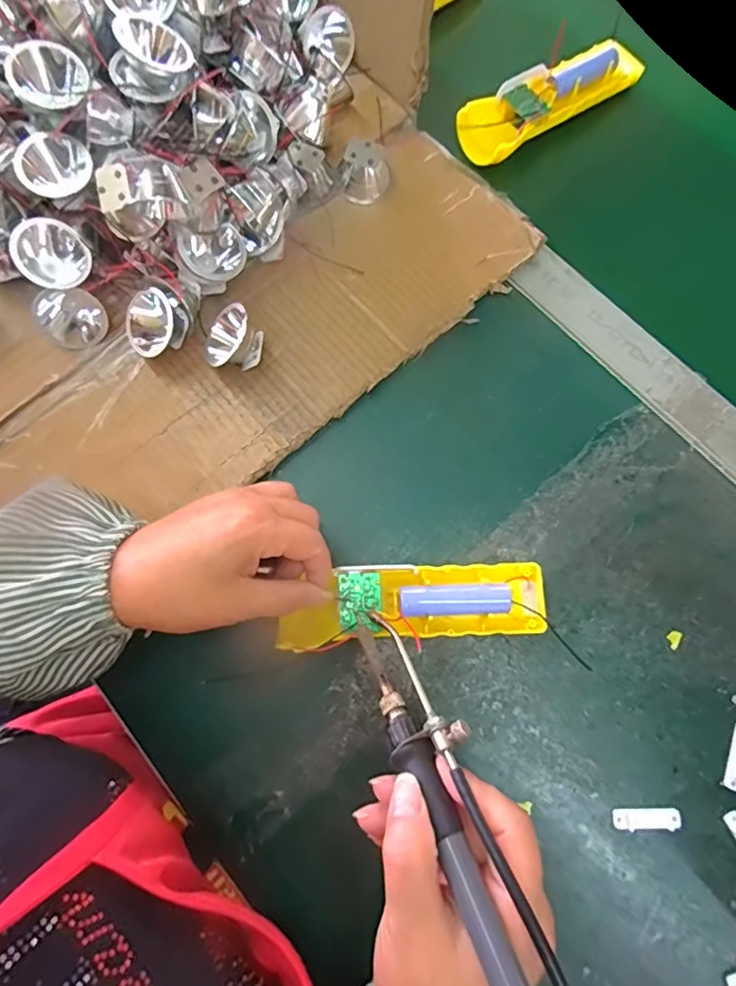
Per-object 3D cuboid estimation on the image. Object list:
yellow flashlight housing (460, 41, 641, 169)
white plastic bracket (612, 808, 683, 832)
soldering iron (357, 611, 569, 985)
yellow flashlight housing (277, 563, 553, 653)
[{"bbox_3d":[0.144,-0.318,0.415,0.159,0.023,0.051,-35,78,-8],"label":"yellow flashlight housing"},{"bbox_3d":[0.160,0.187,0.299,0.037,0.004,0.011,-1,76,0],"label":"white plastic bracket"},{"bbox_3d":[0.040,0.139,0.214,0.031,0.018,0.213,-23,50,-5],"label":"soldering iron"},{"bbox_3d":[0.028,0.067,0.315,0.162,0.028,0.047,-5,75,-4],"label":"yellow flashlight housing"}]

